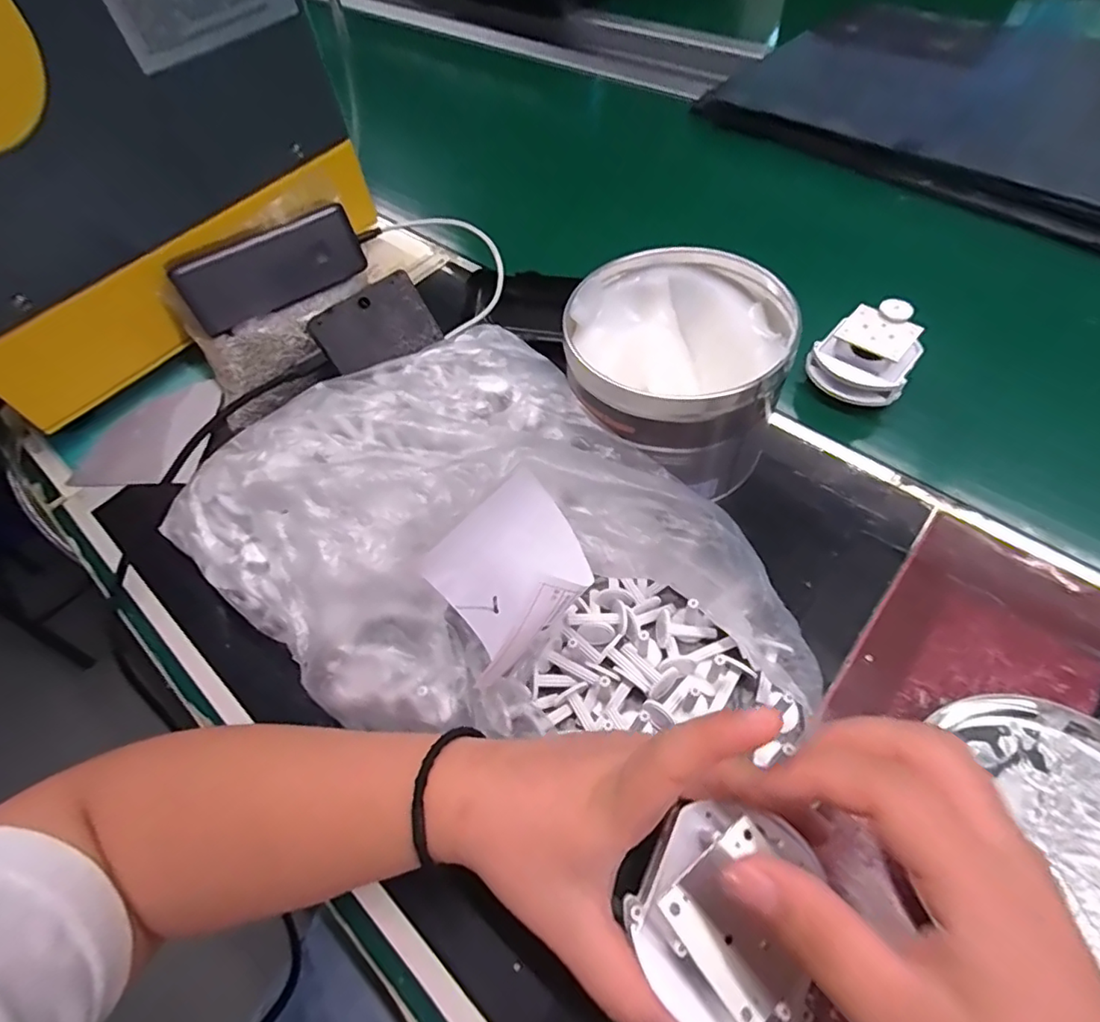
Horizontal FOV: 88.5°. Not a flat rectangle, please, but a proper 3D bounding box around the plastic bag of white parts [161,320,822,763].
[{"bbox_3d":[-0.043,0.023,0.303,0.241,0.089,0.320,-36,61,-18],"label":"plastic bag of white parts"}]

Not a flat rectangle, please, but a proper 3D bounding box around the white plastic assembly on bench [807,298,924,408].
[{"bbox_3d":[0.222,-0.109,0.392,0.062,0.041,0.062,37,68,25],"label":"white plastic assembly on bench"}]

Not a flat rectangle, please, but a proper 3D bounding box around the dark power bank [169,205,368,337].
[{"bbox_3d":[-0.200,-0.177,0.413,0.128,0.049,0.017,-33,45,-17],"label":"dark power bank"}]

